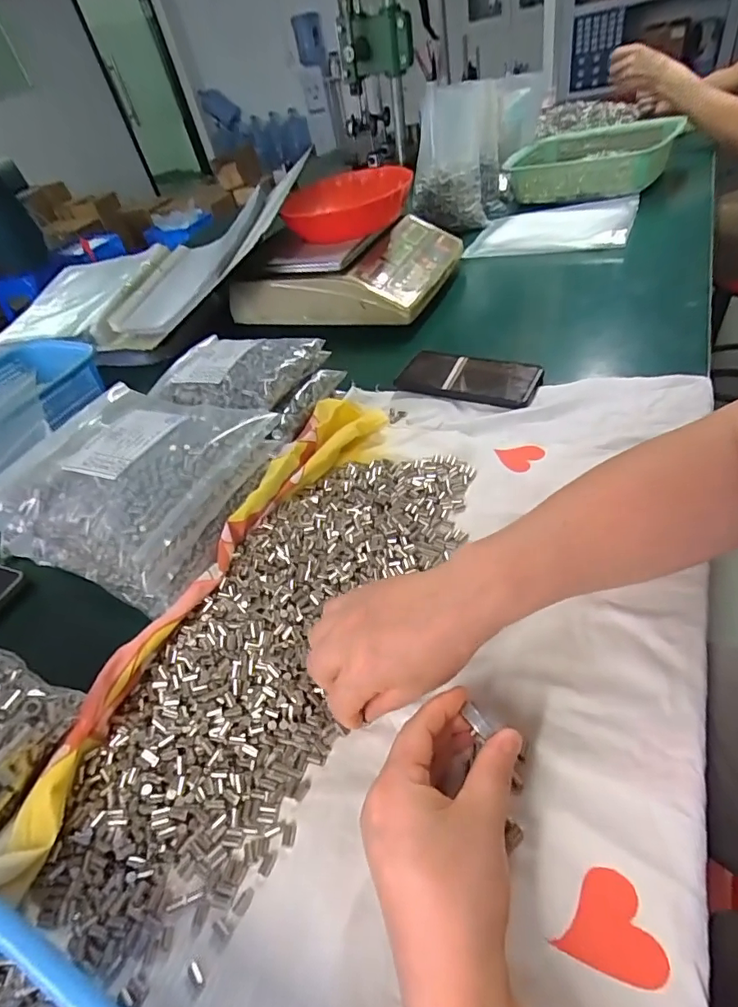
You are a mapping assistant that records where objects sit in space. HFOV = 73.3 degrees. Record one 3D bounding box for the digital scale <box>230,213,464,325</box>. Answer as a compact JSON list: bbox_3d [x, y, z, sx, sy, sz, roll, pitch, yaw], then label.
[{"bbox_3d":[-0.034,-0.388,0.812,0.320,0.110,0.246,8,49,23],"label":"digital scale"}]

